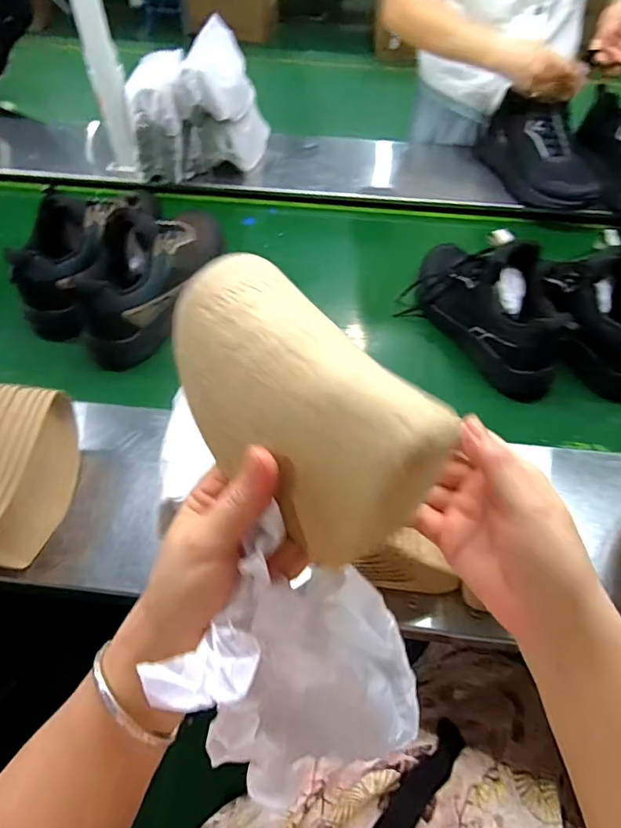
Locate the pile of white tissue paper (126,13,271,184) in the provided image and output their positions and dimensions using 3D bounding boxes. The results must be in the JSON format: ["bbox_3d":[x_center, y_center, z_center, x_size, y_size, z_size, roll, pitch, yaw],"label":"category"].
[{"bbox_3d":[-0.213,-0.580,0.937,0.194,0.208,0.290,12,54,8],"label":"pile of white tissue paper"}]

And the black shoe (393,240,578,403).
[{"bbox_3d":[0.262,-0.168,0.723,0.120,0.165,0.284,-29,59,-21],"label":"black shoe"}]

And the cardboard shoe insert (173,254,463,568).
[{"bbox_3d":[-0.009,-0.009,0.247,0.080,0.067,0.158,-29,59,-21],"label":"cardboard shoe insert"}]

